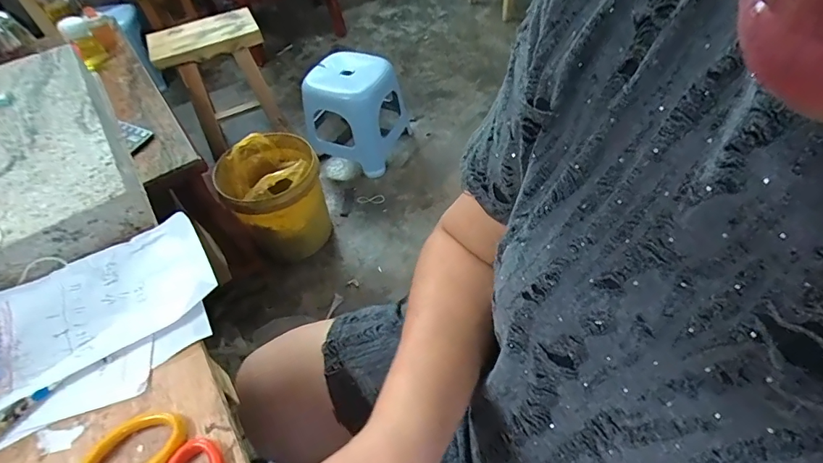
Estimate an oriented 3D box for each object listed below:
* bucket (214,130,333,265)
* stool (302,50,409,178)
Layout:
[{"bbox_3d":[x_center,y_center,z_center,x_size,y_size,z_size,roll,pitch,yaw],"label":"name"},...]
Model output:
[{"bbox_3d":[-0.379,-0.091,1.245,0.245,0.300,0.253,-2,51,3],"label":"bucket"},{"bbox_3d":[-0.178,-0.423,1.494,0.287,0.309,0.286,25,57,23],"label":"stool"}]

